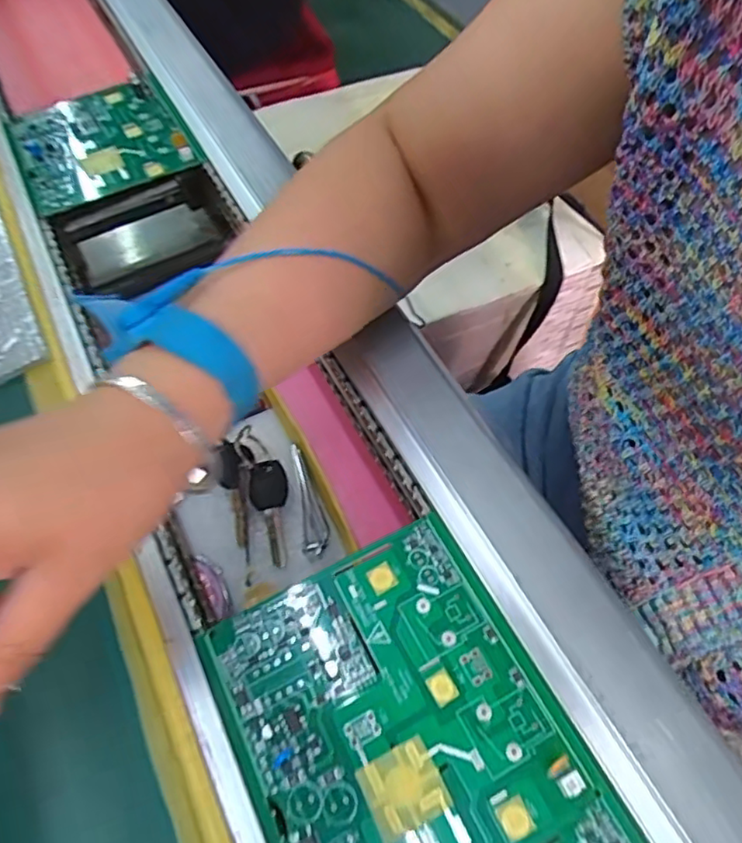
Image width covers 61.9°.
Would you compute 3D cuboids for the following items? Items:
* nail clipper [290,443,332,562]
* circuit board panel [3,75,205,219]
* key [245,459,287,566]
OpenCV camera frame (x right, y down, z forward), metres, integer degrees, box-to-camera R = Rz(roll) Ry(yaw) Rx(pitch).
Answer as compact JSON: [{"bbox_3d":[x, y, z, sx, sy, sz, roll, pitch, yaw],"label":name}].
[{"bbox_3d":[-0.038,0.049,0.388,0.018,0.009,0.075,-10,59,-2],"label":"nail clipper"},{"bbox_3d":[-0.212,-0.221,0.480,0.122,0.022,0.131,-25,61,-14],"label":"circuit board panel"},{"bbox_3d":[-0.062,0.056,0.384,0.024,0.013,0.065,-14,59,-5],"label":"key"}]

